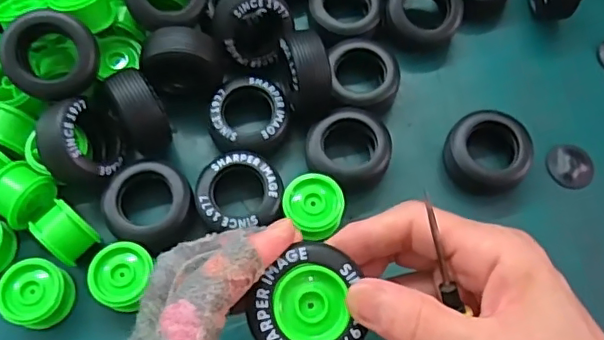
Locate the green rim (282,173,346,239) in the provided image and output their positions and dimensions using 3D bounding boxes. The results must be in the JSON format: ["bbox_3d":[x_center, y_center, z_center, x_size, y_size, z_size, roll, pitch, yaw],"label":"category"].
[{"bbox_3d":[0.007,0.024,0.324,0.033,0.024,0.036,0,68,-1],"label":"green rim"}]

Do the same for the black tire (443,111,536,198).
[{"bbox_3d":[0.111,-0.011,0.341,0.047,0.022,0.047,0,68,-1],"label":"black tire"}]

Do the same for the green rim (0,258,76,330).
[{"bbox_3d":[-0.140,0.066,0.300,0.033,0.018,0.033,0,68,-1],"label":"green rim"}]

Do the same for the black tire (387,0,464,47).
[{"bbox_3d":[0.079,-0.106,0.374,0.048,0.024,0.045,-1,101,-4],"label":"black tire"}]

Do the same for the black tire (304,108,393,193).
[{"bbox_3d":[0.028,-0.011,0.339,0.049,0.026,0.045,0,68,-1],"label":"black tire"}]

